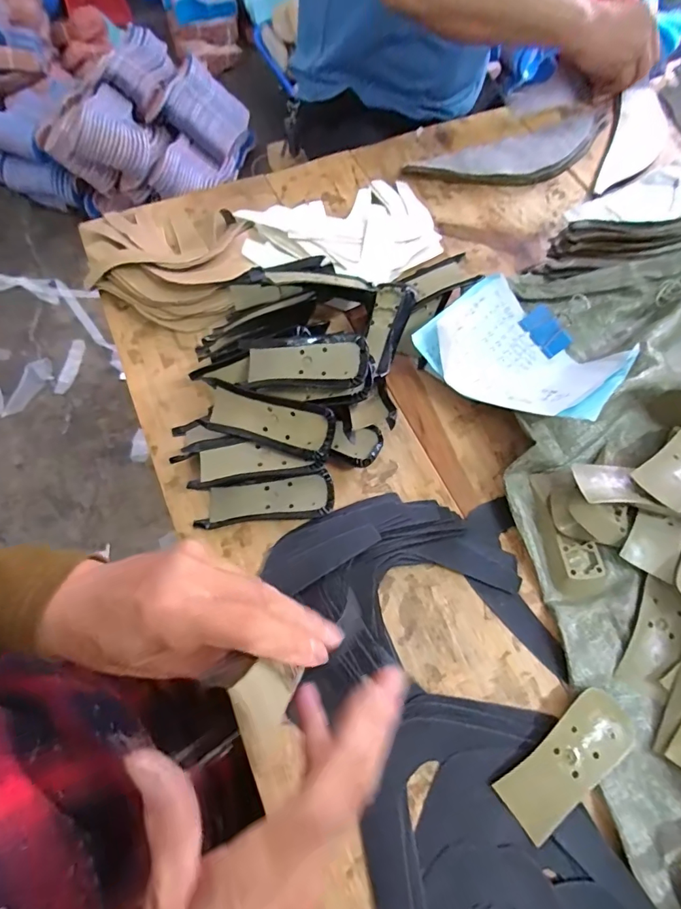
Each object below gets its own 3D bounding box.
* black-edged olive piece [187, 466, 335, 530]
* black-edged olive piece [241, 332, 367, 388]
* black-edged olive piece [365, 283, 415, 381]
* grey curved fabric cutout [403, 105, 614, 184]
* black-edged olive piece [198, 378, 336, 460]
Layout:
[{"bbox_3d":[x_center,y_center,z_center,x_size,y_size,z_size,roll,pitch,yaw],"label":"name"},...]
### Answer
[{"bbox_3d":[-0.066,0.035,0.380,0.115,0.022,0.039,-7,68,0],"label":"black-edged olive piece"},{"bbox_3d":[-0.032,-0.079,0.385,0.112,0.008,0.044,2,87,15],"label":"black-edged olive piece"},{"bbox_3d":[0.043,-0.125,0.440,0.036,0.012,0.101,16,70,9],"label":"black-edged olive piece"},{"bbox_3d":[0.248,-0.402,0.595,0.317,0.017,0.093,-27,68,-12],"label":"grey curved fabric cutout"},{"bbox_3d":[-0.061,-0.029,0.380,0.110,0.010,0.044,15,103,5],"label":"black-edged olive piece"}]

